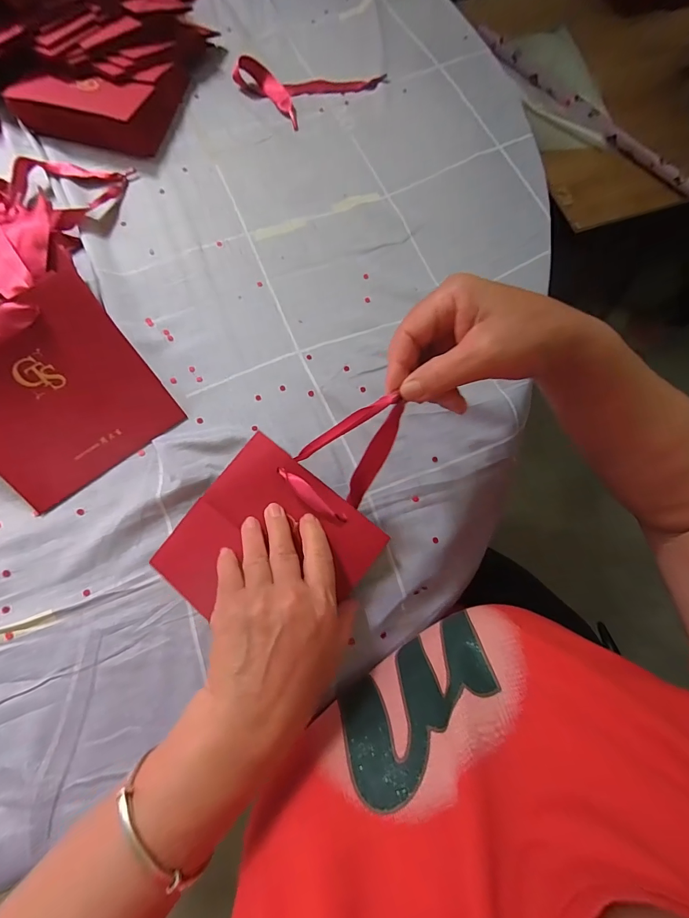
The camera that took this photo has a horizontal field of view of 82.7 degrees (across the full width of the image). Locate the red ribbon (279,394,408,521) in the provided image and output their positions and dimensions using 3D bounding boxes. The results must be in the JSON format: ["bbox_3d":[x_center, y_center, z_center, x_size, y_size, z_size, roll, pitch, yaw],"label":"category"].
[{"bbox_3d":[-0.002,-0.006,0.280,0.058,0.072,0.079,36,74,9],"label":"red ribbon"}]

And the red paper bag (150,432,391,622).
[{"bbox_3d":[-0.059,0.071,0.306,0.136,0.023,0.136,38,84,7],"label":"red paper bag"}]

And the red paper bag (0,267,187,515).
[{"bbox_3d":[-0.229,-0.051,0.311,0.137,0.013,0.135,-38,113,-15],"label":"red paper bag"}]

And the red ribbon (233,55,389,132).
[{"bbox_3d":[-0.040,-0.476,0.482,0.154,0.023,0.102,-40,78,-14],"label":"red ribbon"}]

